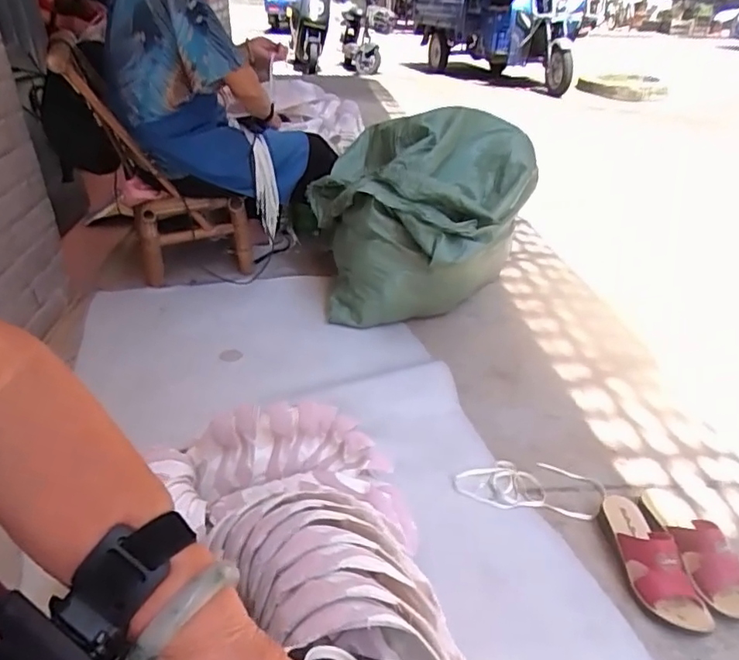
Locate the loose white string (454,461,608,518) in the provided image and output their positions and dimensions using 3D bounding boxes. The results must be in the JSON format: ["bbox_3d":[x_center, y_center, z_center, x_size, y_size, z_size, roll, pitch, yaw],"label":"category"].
[{"bbox_3d":[0.288,0.275,1.002,0.266,0.014,0.117,7,32,2],"label":"loose white string"}]

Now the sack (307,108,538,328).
[{"bbox_3d":[0.118,-0.292,1.472,0.577,0.433,0.479,5,33,7],"label":"sack"}]

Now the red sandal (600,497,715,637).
[{"bbox_3d":[0.427,0.336,0.853,0.081,0.088,0.226,0,33,-10],"label":"red sandal"}]

